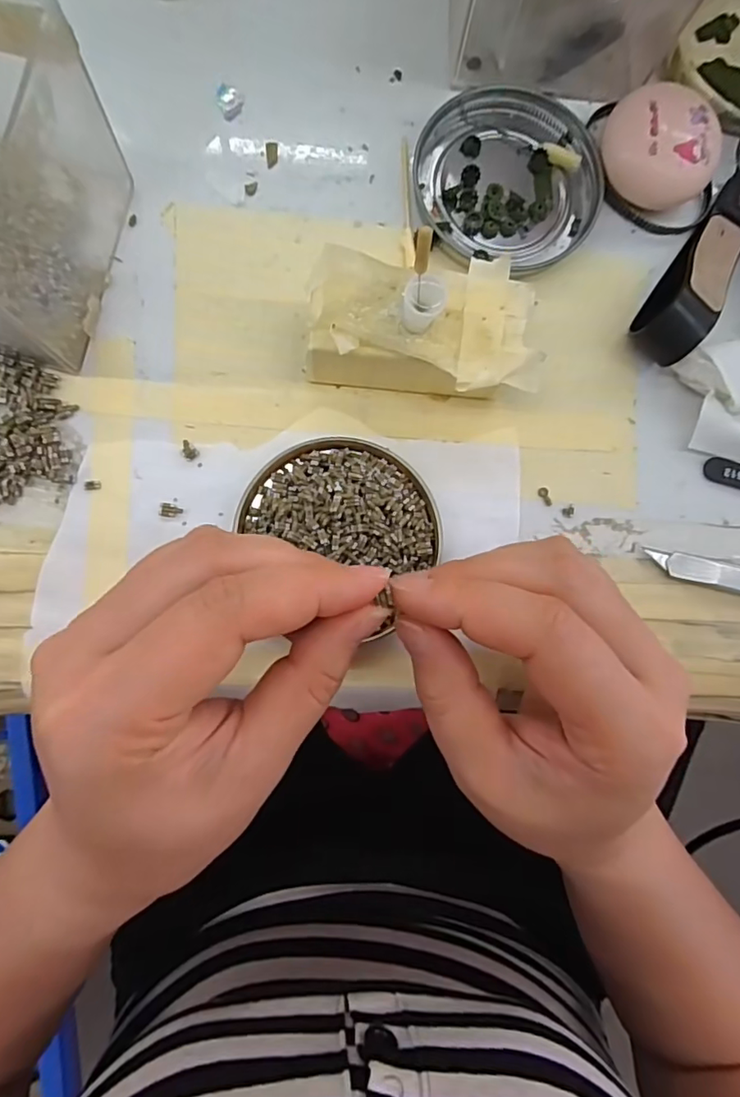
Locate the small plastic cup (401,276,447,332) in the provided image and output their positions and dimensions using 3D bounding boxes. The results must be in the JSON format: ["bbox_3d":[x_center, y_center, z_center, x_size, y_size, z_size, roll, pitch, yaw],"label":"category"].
[{"bbox_3d":[0.018,-0.084,0.186,0.013,0.017,0.011,24,85,-3],"label":"small plastic cup"}]

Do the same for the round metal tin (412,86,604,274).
[{"bbox_3d":[0.059,-0.158,0.231,0.076,0.009,0.072,0,87,-4],"label":"round metal tin"}]

